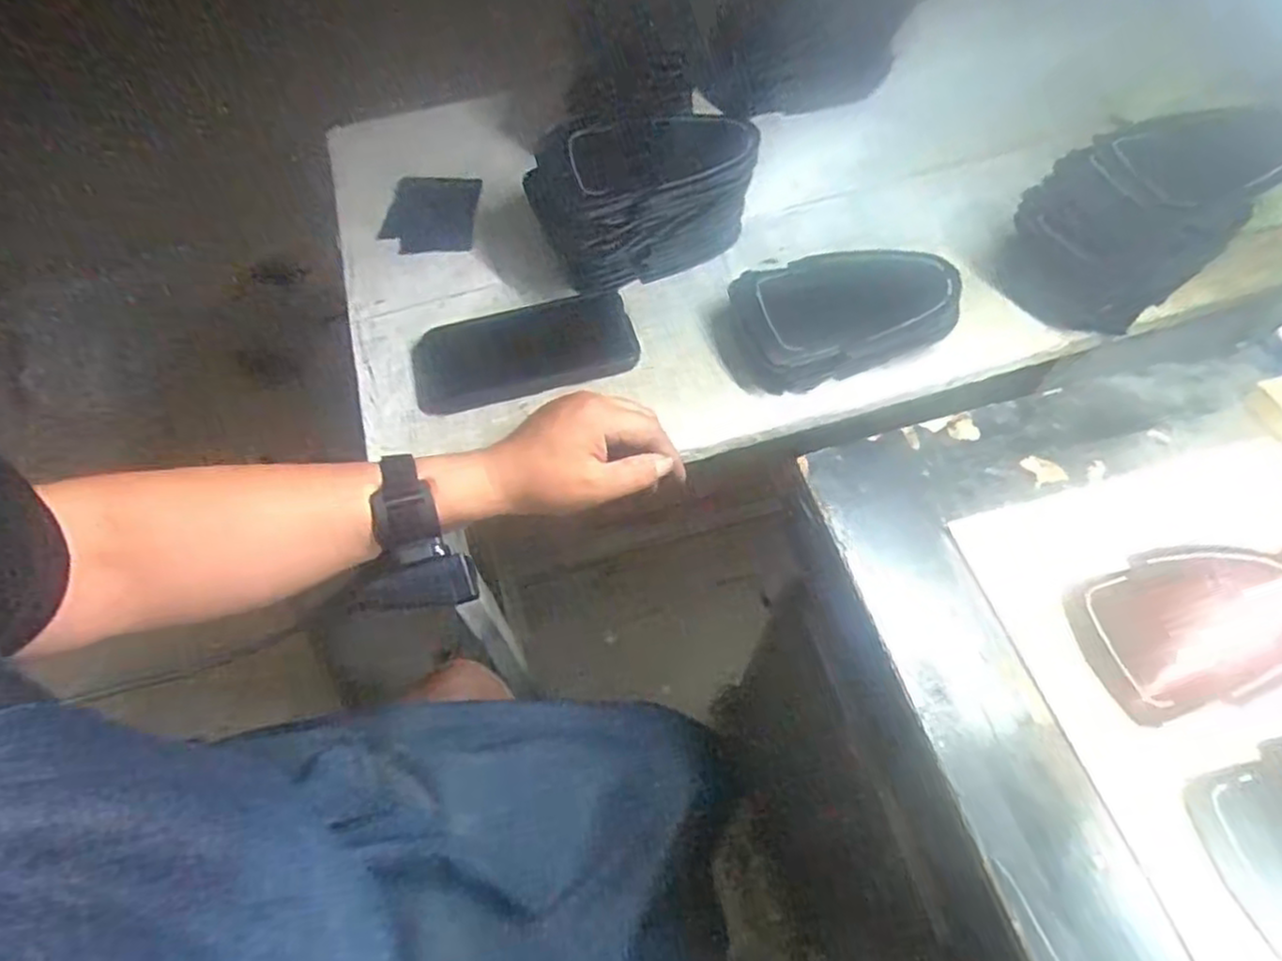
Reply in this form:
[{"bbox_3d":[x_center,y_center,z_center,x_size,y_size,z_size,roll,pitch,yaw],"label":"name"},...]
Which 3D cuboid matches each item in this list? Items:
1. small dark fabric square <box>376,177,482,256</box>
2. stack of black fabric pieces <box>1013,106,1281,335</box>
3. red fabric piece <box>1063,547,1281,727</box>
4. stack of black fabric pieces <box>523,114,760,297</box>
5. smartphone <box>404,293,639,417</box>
[{"bbox_3d":[-0.193,-0.247,0.667,0.086,0.008,0.105,-4,59,5],"label":"small dark fabric square"},{"bbox_3d":[0.387,-0.212,0.565,0.163,0.126,0.118,-33,64,-16],"label":"stack of black fabric pieces"},{"bbox_3d":[0.339,0.084,0.434,0.158,0.004,0.089,-13,60,-6],"label":"red fabric piece"},{"bbox_3d":[0.003,-0.226,0.580,0.178,0.110,0.075,-19,61,-9],"label":"stack of black fabric pieces"},{"bbox_3d":[-0.093,-0.101,0.573,0.171,0.009,0.082,-15,67,-1],"label":"smartphone"}]

